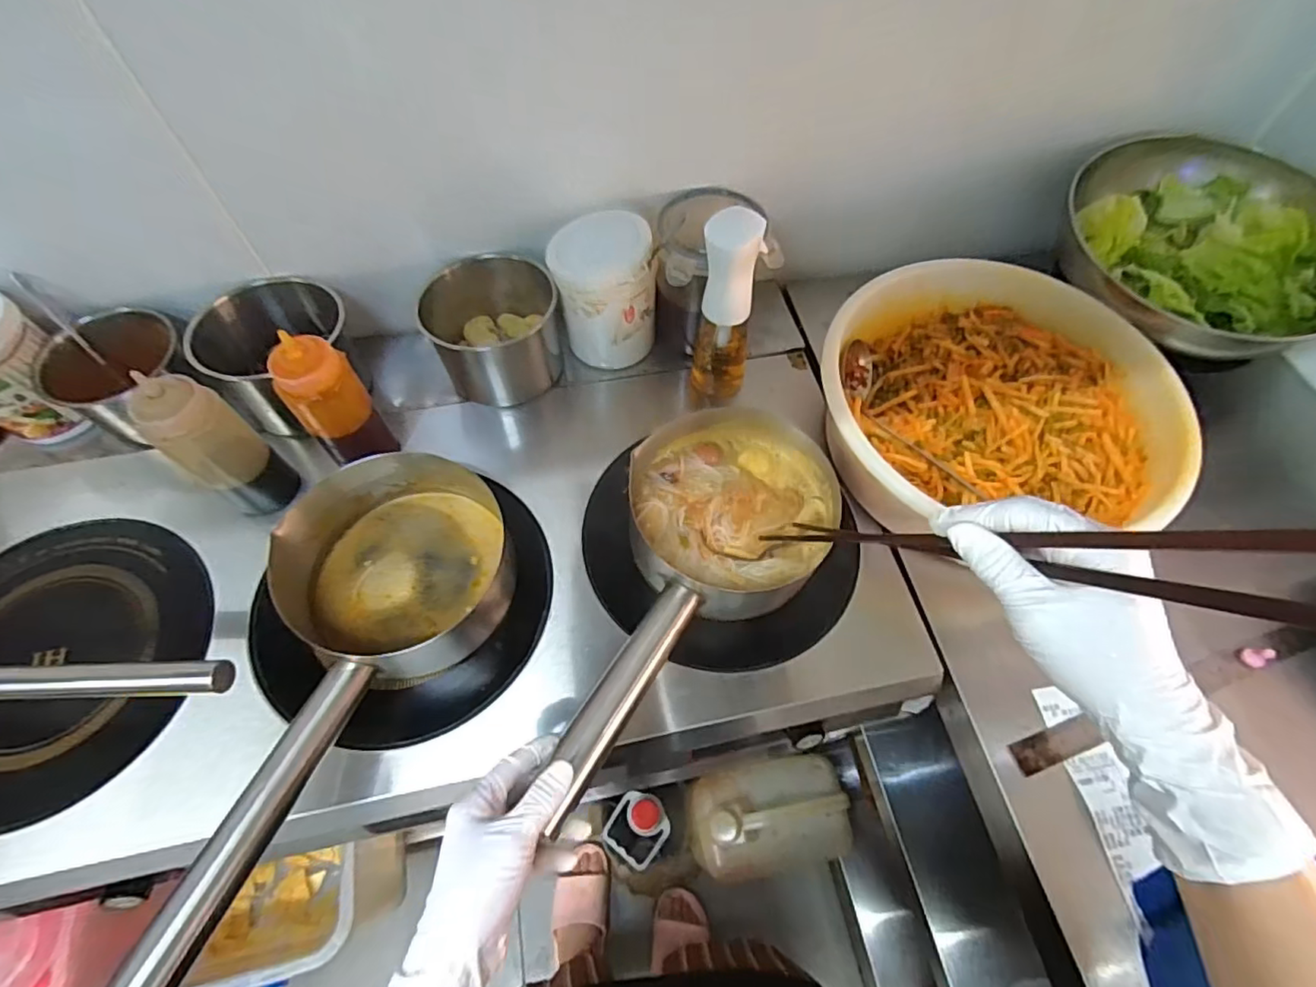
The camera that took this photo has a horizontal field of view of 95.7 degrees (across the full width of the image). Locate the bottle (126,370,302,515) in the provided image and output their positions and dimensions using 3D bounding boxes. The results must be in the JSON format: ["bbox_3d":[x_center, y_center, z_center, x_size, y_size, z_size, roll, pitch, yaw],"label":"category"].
[{"bbox_3d":[-0.416,-0.042,0.562,0.061,0.174,0.061,25,64,12],"label":"bottle"}]

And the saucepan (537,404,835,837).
[{"bbox_3d":[0.031,0.082,0.545,0.201,0.104,0.410,24,53,11],"label":"saucepan"}]

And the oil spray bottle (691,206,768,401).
[{"bbox_3d":[0.074,-0.193,0.639,0.064,0.226,0.055,12,62,5],"label":"oil spray bottle"}]

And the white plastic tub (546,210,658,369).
[{"bbox_3d":[-0.059,-0.228,0.697,0.113,0.164,0.101,1,61,-1],"label":"white plastic tub"}]

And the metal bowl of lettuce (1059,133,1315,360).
[{"bbox_3d":[0.612,-0.283,0.671,0.277,0.090,0.263,1,61,-1],"label":"metal bowl of lettuce"}]

